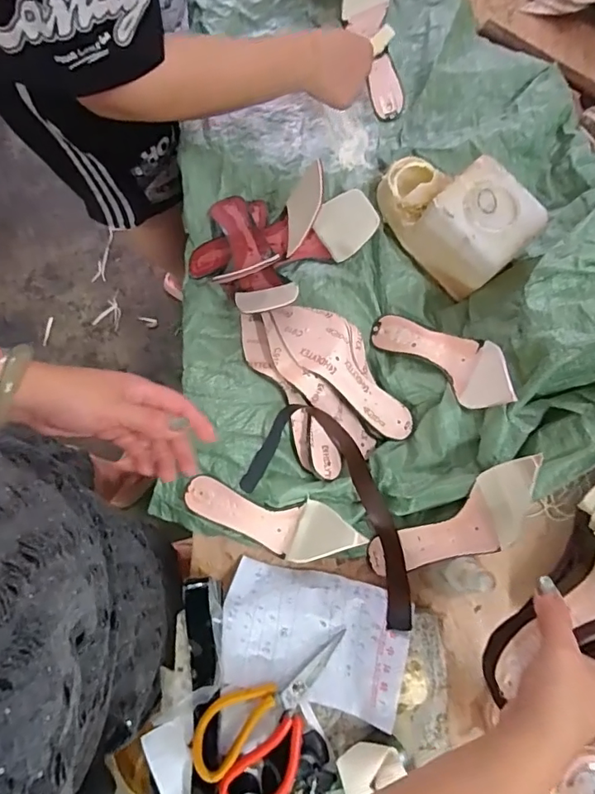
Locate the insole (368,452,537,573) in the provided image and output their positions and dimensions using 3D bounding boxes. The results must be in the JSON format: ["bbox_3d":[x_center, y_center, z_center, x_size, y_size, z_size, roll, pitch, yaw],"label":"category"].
[{"bbox_3d":[0.182,0.146,0.554,0.233,0.058,0.072,-42,77,30],"label":"insole"}]

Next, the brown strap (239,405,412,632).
[{"bbox_3d":[0.058,0.129,0.601,0.266,0.056,0.138,42,79,9],"label":"brown strap"}]

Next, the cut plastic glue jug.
[{"bbox_3d":[0.197,-0.243,0.647,0.109,0.111,0.209,-39,80,-9],"label":"cut plastic glue jug"}]

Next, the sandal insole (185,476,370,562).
[{"bbox_3d":[-0.033,0.149,0.601,0.228,0.058,0.068,11,75,20],"label":"sandal insole"}]

